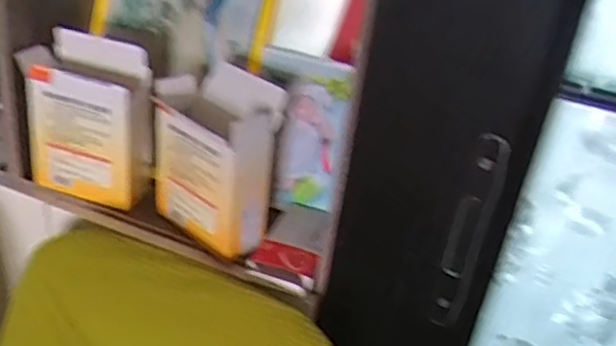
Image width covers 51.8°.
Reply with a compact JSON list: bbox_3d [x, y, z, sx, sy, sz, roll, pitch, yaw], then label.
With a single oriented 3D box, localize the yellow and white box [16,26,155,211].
[{"bbox_3d":[-0.254,-0.065,0.739,0.142,0.178,0.068,18,30,15],"label":"yellow and white box"}]

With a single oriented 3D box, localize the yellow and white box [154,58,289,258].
[{"bbox_3d":[-0.103,-0.016,0.692,0.138,0.173,0.078,30,35,33],"label":"yellow and white box"}]

